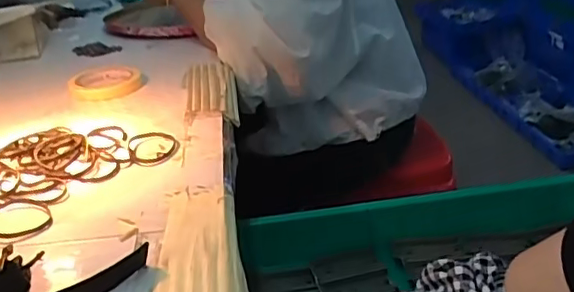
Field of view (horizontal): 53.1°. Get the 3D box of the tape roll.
[{"bbox_3d":[-0.260,-0.093,0.824,0.099,0.020,0.121,-9,26,-15],"label":"tape roll"}]

